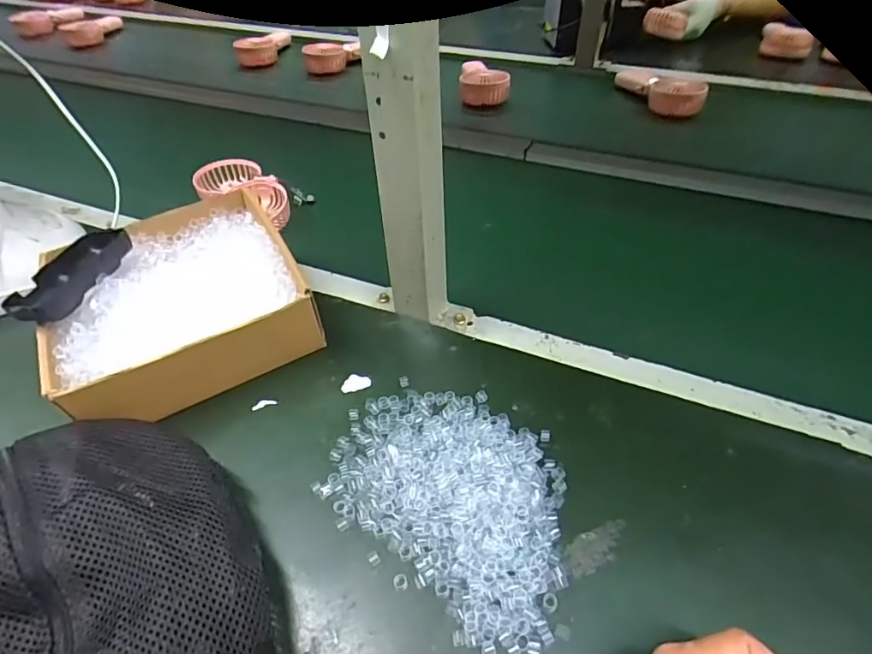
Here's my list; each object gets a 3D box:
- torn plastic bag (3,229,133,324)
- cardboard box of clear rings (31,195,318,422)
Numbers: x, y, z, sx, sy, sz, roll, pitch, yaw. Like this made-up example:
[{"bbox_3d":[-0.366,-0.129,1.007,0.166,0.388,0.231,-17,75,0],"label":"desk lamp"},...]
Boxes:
[{"bbox_3d":[-0.323,-0.046,0.442,0.058,0.019,0.118,8,47,9],"label":"torn plastic bag"},{"bbox_3d":[-0.242,-0.031,0.474,0.206,0.070,0.222,-24,50,-18],"label":"cardboard box of clear rings"}]

